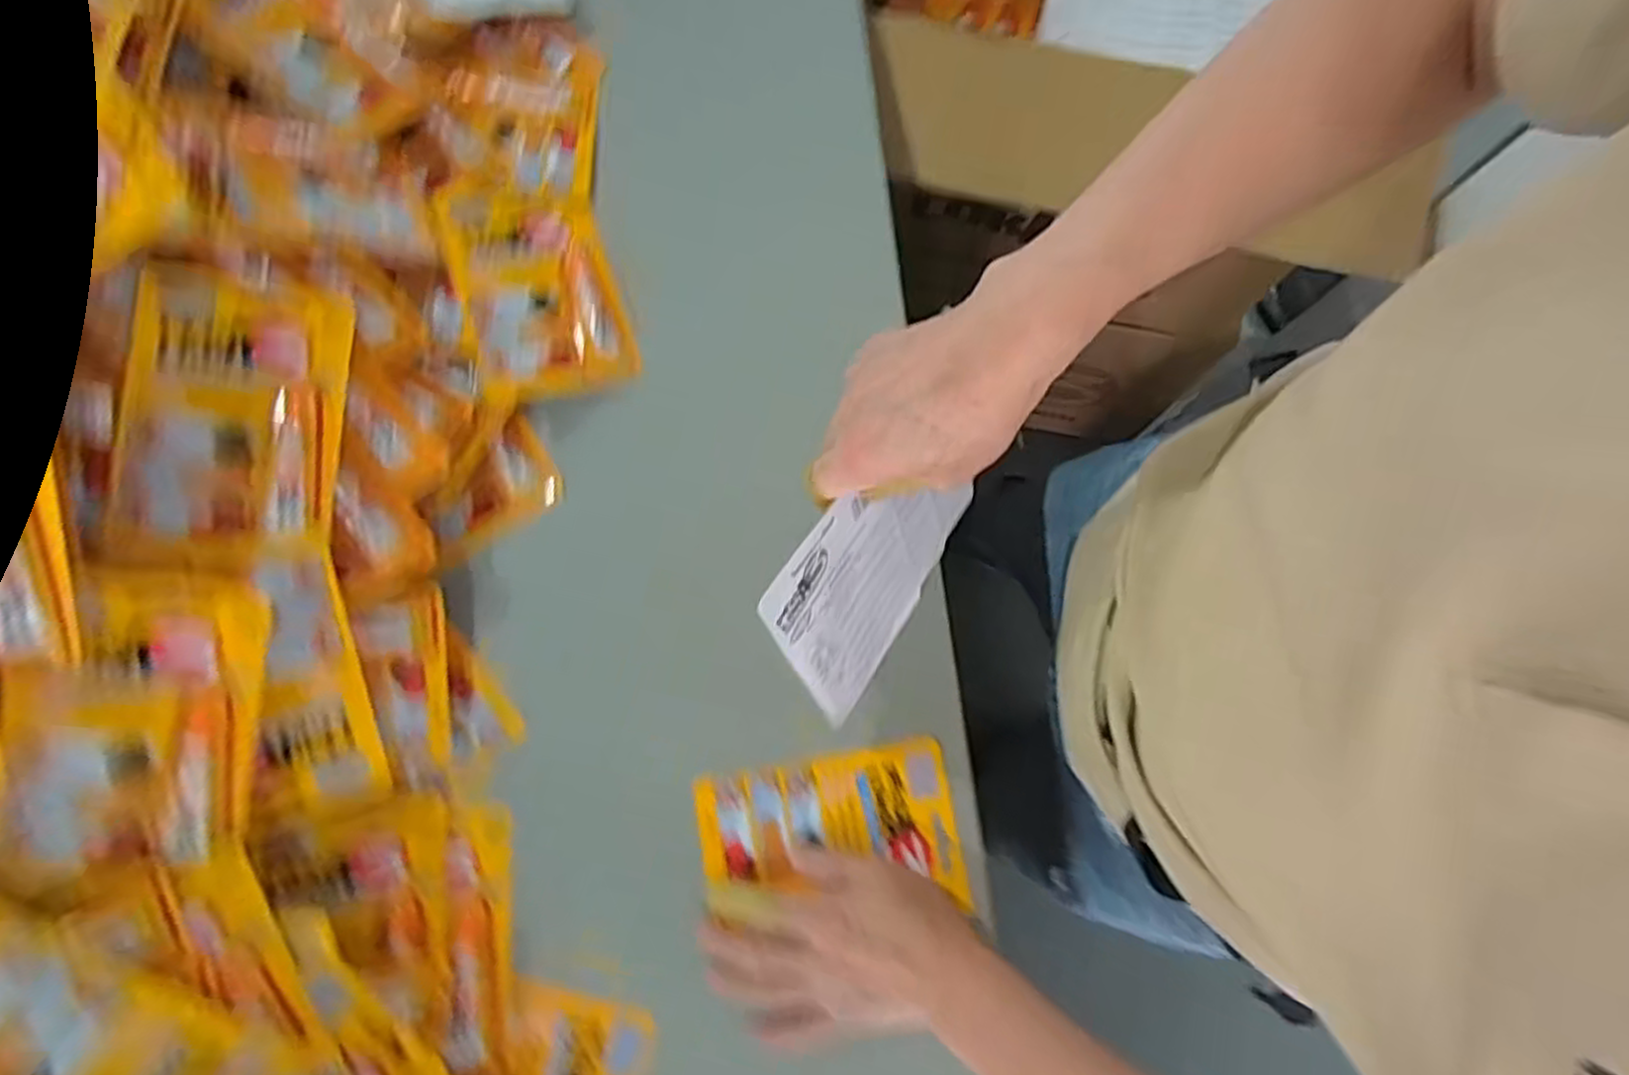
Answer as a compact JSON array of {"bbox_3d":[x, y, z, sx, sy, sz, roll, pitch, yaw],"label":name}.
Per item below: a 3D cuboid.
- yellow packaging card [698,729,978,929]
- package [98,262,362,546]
[{"bbox_3d":[0.010,0.188,0.487,0.159,0.017,0.095,-9,73,-5],"label":"yellow packaging card"},{"bbox_3d":[-0.342,-0.079,0.457,0.105,0.022,0.161,5,82,-19],"label":"package"}]

